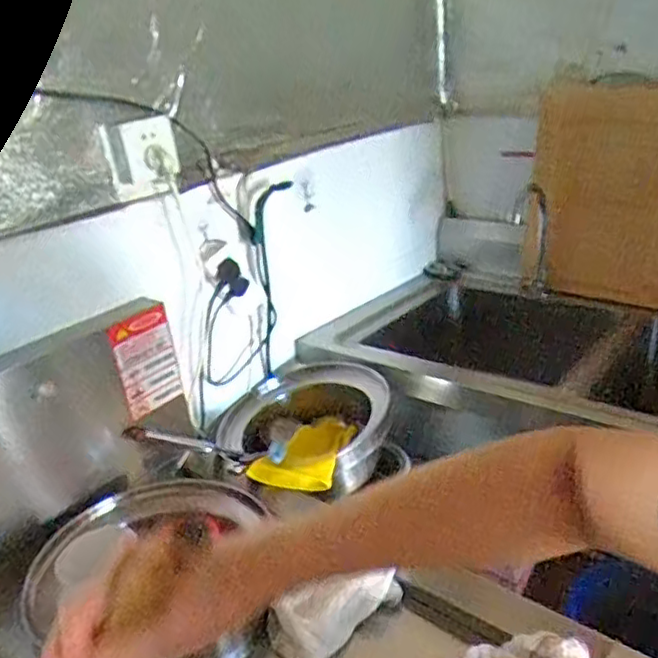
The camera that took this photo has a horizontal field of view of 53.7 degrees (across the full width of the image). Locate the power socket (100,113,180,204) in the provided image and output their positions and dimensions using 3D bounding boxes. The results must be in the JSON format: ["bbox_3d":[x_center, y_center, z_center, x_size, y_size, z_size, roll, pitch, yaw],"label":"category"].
[{"bbox_3d":[-0.279,-0.257,0.979,0.103,0.114,0.041,-13,27,-13],"label":"power socket"}]

